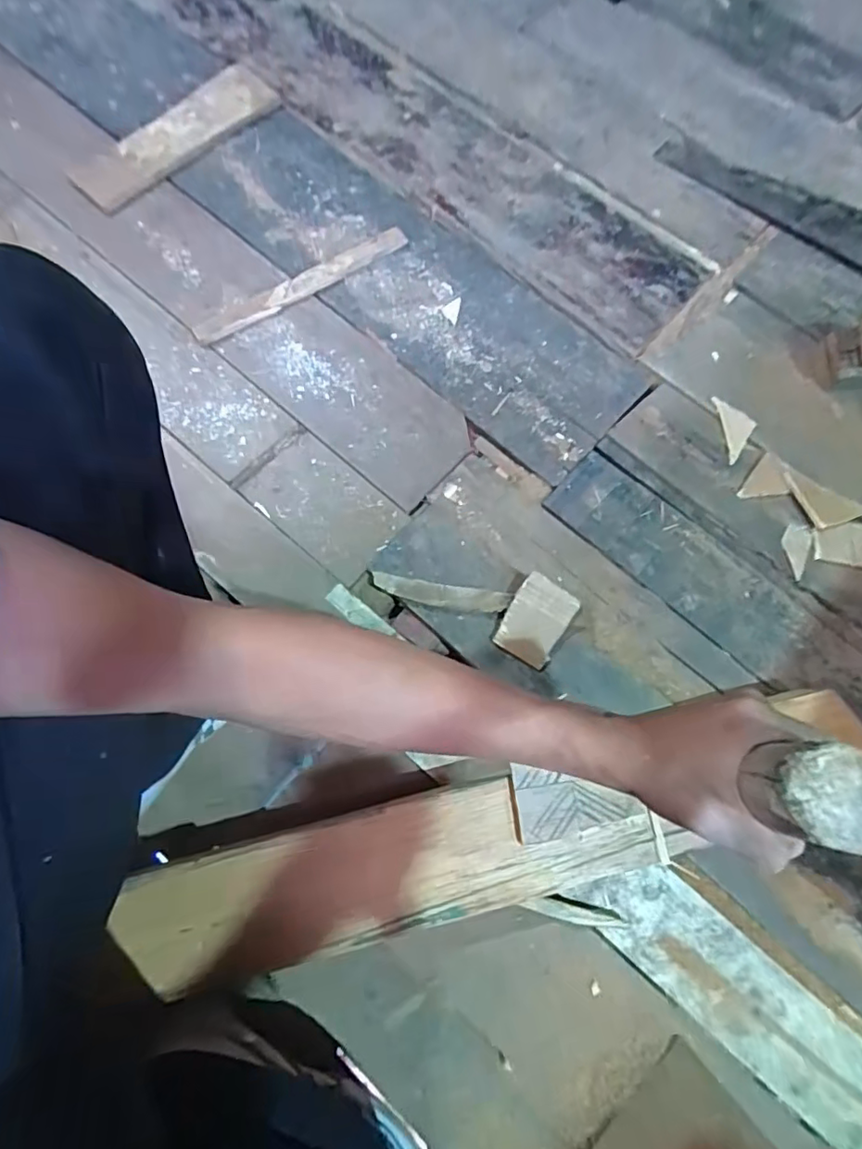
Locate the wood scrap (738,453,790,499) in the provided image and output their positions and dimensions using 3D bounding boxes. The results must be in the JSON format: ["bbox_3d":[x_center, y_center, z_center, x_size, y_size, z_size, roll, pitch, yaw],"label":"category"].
[{"bbox_3d":[0.383,-0.113,0.653,0.052,0.008,0.050,-3,75,-2],"label":"wood scrap"}]

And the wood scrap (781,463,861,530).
[{"bbox_3d":[0.434,-0.080,0.631,0.094,0.009,0.048,35,77,8],"label":"wood scrap"}]

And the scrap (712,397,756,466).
[{"bbox_3d":[0.361,-0.175,0.667,0.040,0.006,0.085,-10,75,-4],"label":"scrap"}]

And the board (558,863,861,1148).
[{"bbox_3d":[0.352,0.442,0.497,0.498,0.008,0.088,41,78,9],"label":"board"}]

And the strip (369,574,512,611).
[{"bbox_3d":[0.011,0.021,0.597,0.143,0.012,0.025,8,75,1],"label":"strip"}]

